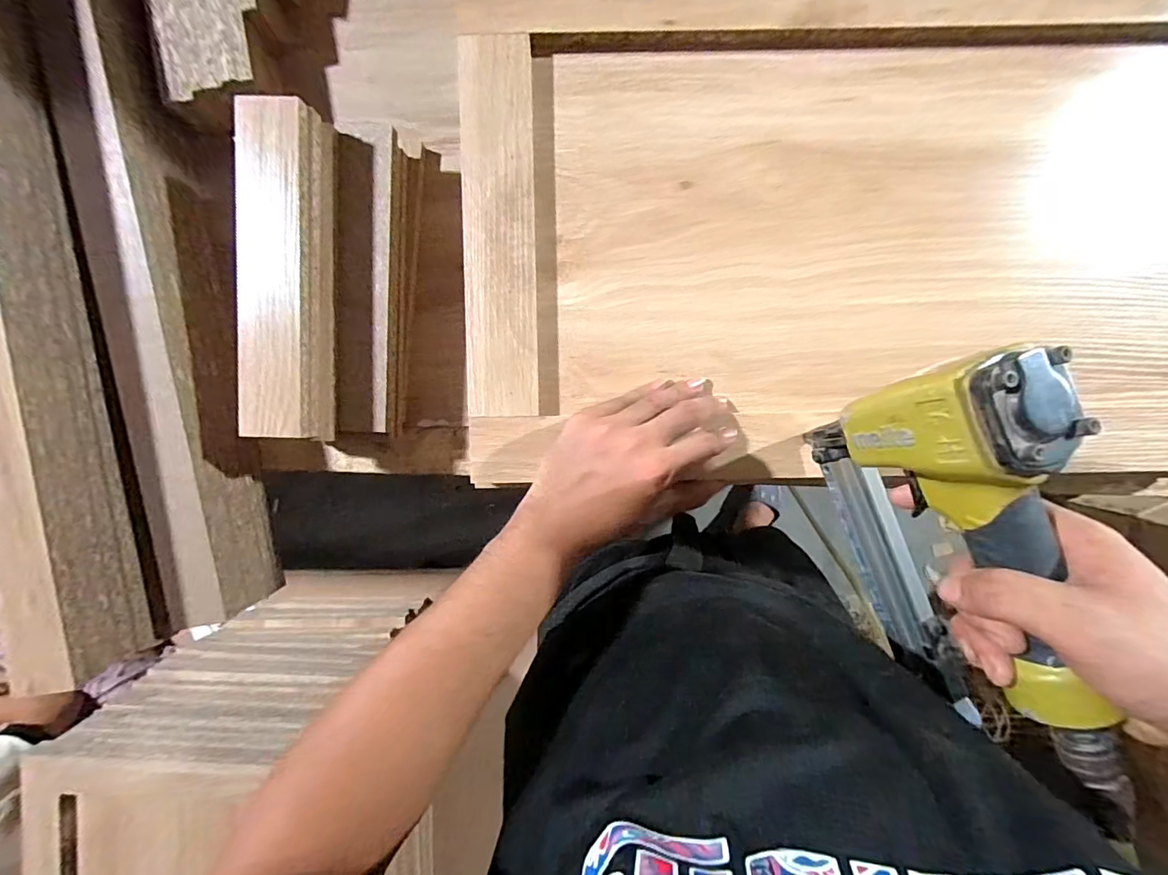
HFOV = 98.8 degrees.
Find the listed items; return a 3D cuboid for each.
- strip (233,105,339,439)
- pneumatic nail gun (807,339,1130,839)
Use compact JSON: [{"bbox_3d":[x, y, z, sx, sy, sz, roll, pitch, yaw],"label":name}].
[{"bbox_3d":[-0.275,-0.146,0.464,0.071,0.056,0.293,3,93,0],"label":"strip"},{"bbox_3d":[0.229,0.079,0.305,0.066,0.143,0.250,-19,93,1],"label":"pneumatic nail gun"}]

